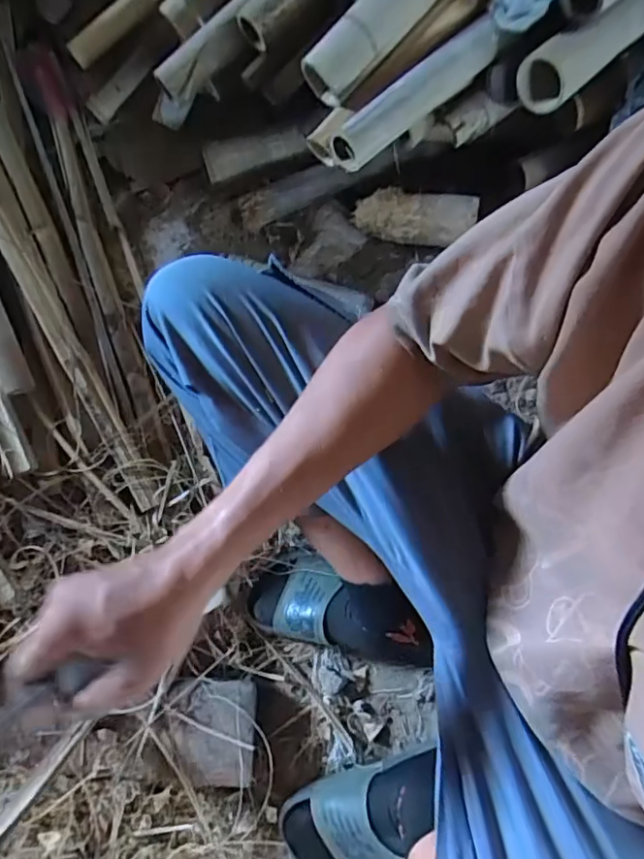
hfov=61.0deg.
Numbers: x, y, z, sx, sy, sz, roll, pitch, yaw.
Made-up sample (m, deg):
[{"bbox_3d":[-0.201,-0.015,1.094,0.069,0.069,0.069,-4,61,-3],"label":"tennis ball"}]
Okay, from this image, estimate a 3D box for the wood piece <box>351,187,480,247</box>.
[{"bbox_3d":[0.151,-0.342,0.896,0.197,0.074,0.055,9,66,24],"label":"wood piece"}]

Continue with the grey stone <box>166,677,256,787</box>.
[{"bbox_3d":[-0.138,0.386,0.701,0.108,0.059,0.121,-4,66,-1],"label":"grey stone"}]

